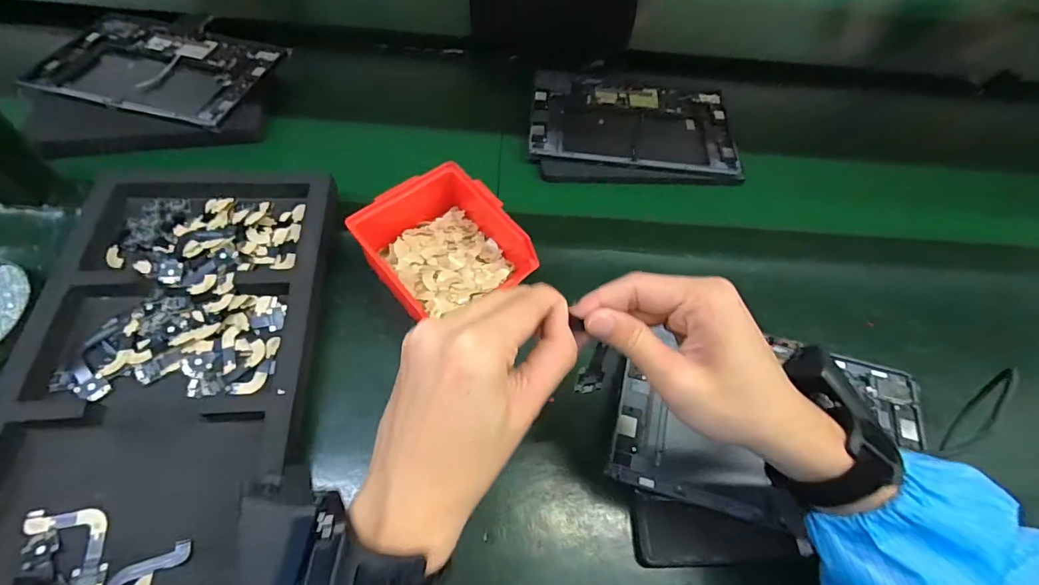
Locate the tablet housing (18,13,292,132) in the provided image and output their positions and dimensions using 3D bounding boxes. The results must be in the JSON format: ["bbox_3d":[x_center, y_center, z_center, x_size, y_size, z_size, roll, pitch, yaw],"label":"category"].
[{"bbox_3d":[-0.445,-0.293,0.599,0.259,0.006,0.200,14,57,6],"label":"tablet housing"}]

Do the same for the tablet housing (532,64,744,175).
[{"bbox_3d":[0.146,-0.228,0.621,0.256,0.023,0.184,6,57,0],"label":"tablet housing"}]

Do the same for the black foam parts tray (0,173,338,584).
[{"bbox_3d":[-0.290,0.092,0.374,0.225,0.042,0.501,-1,57,-4],"label":"black foam parts tray"}]

